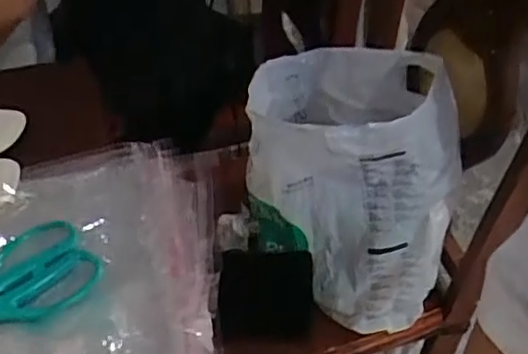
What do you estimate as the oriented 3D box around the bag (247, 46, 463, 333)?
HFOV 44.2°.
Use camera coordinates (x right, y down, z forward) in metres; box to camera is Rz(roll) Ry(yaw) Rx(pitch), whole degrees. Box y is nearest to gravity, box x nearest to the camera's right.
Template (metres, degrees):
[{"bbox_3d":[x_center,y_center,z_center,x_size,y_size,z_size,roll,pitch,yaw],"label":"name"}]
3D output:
[{"bbox_3d":[0.109,-0.018,0.877,0.246,0.254,0.351,-3,44,-1],"label":"bag"}]

